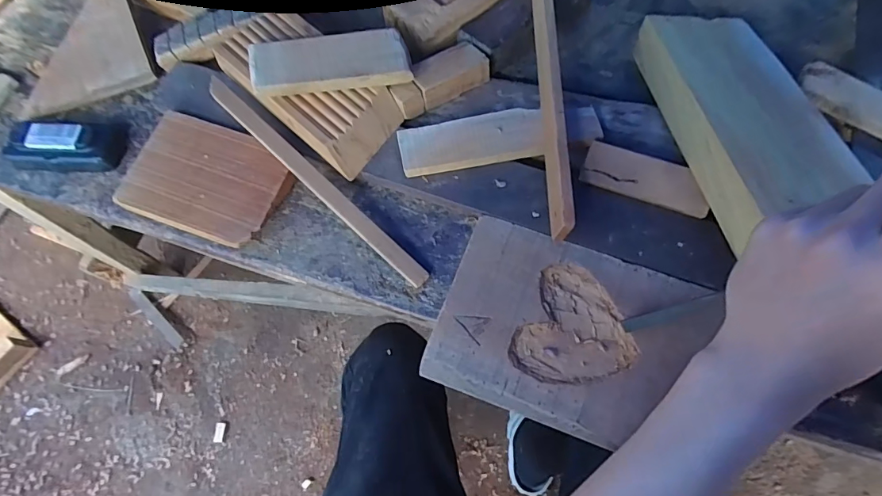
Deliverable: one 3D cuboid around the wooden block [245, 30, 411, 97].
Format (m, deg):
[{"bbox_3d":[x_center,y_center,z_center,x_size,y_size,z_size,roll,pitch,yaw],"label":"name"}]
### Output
[{"bbox_3d":[-0.103,-0.175,0.439,0.145,0.014,0.054,-7,74,-2],"label":"wooden block"}]

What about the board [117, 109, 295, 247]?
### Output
[{"bbox_3d":[-0.224,-0.067,0.449,0.150,0.023,0.103,18,70,10],"label":"board"}]

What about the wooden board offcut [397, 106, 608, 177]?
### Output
[{"bbox_3d":[0.055,-0.105,0.442,0.184,0.016,0.048,-9,67,-1],"label":"wooden board offcut"}]

